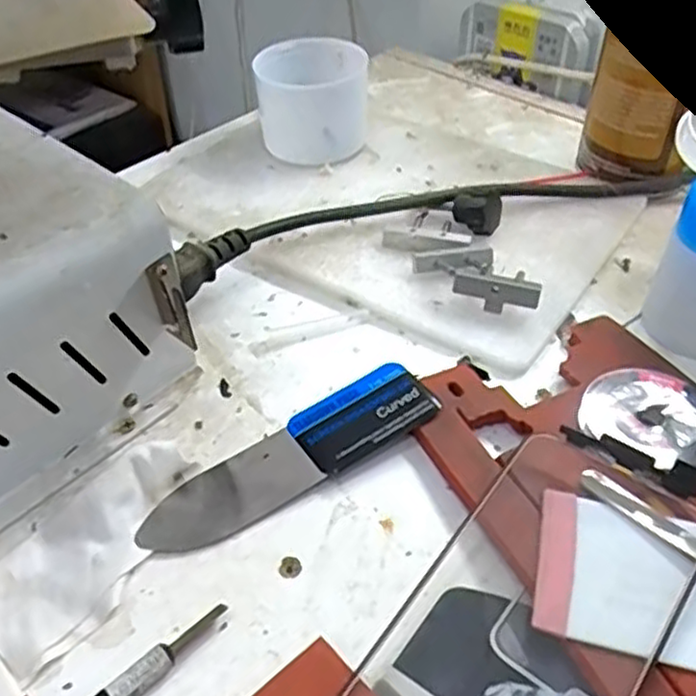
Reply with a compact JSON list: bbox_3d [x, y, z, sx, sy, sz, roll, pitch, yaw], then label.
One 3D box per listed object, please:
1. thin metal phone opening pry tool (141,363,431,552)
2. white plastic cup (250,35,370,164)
[{"bbox_3d":[-0.022,0.040,0.275,0.117,0.009,0.031,-24,48,-23],"label":"thin metal phone opening pry tool"},{"bbox_3d":[-0.021,-0.146,0.432,0.063,0.052,0.068,-3,43,-2],"label":"white plastic cup"}]

